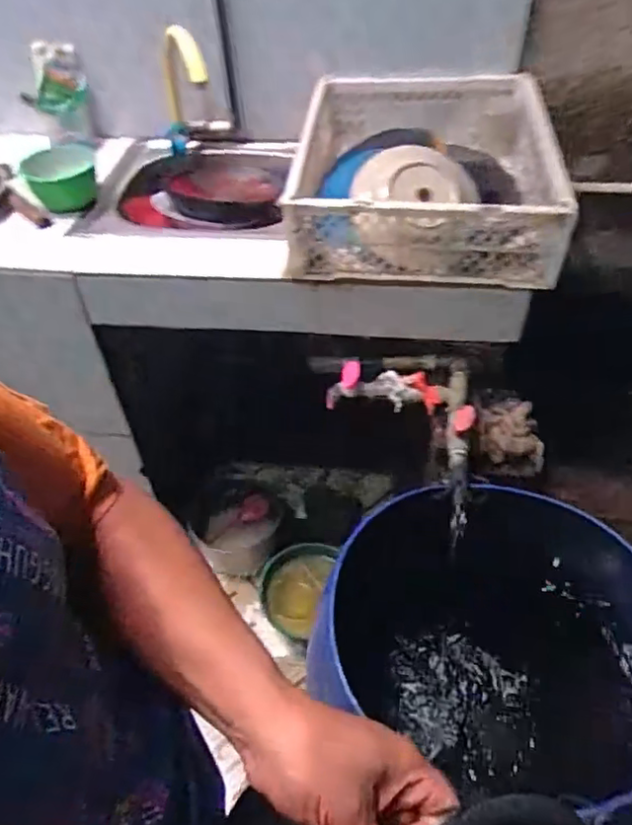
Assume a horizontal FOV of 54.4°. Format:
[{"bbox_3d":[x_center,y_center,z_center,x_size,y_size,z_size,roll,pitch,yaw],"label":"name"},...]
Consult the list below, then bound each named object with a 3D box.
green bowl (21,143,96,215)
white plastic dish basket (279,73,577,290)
[{"bbox_3d":[-0.451,-0.418,1.094,0.124,0.075,0.110,-17,49,-13],"label":"green bowl"},{"bbox_3d":[0.179,-0.415,1.046,0.424,0.132,0.489,2,47,5],"label":"white plastic dish basket"}]

